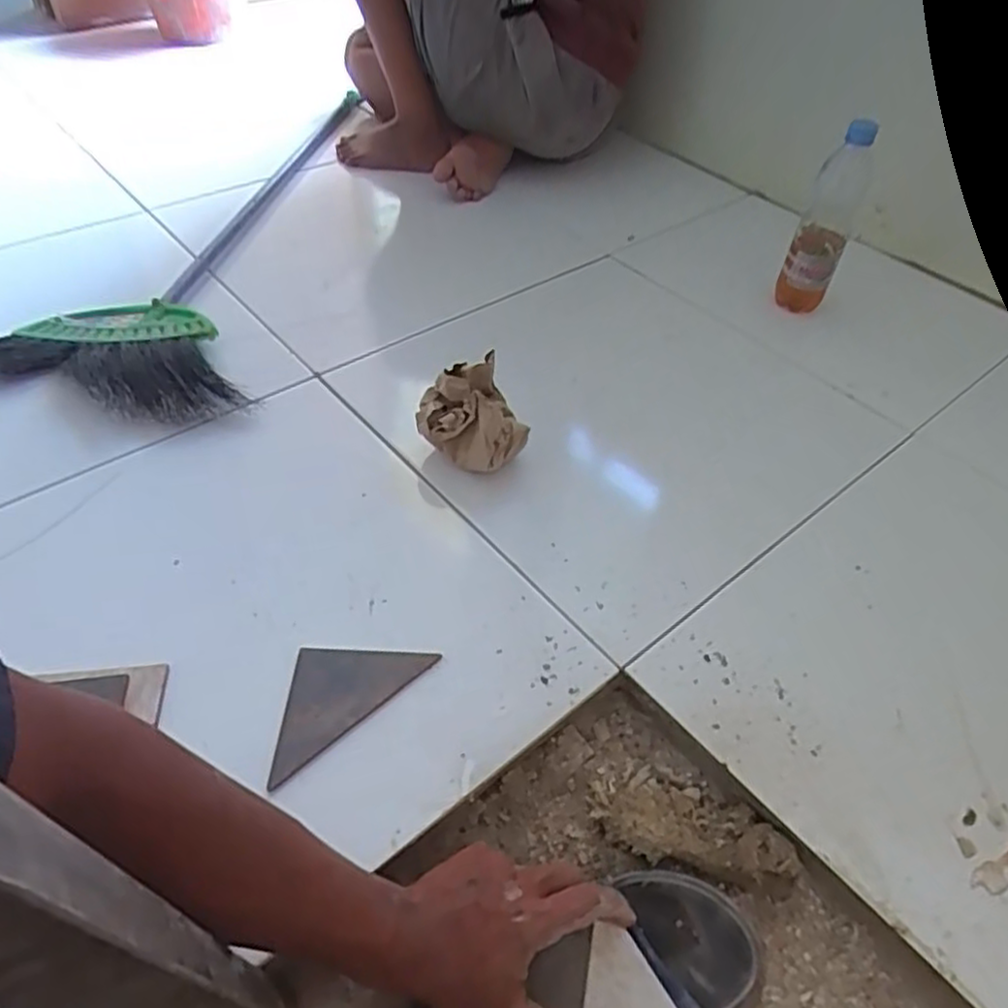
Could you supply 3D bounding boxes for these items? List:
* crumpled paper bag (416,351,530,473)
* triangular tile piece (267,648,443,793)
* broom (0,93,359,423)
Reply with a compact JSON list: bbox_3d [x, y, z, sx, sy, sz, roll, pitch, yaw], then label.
[{"bbox_3d":[-0.026,-0.085,0.748,0.111,0.091,0.099,22,51,16],"label":"crumpled paper bag"},{"bbox_3d":[-0.137,0.147,0.573,0.150,0.004,0.077,-35,59,-30],"label":"triangular tile piece"},{"bbox_3d":[-0.444,-0.450,1.117,0.401,0.049,1.004,6,47,1],"label":"broom"}]

